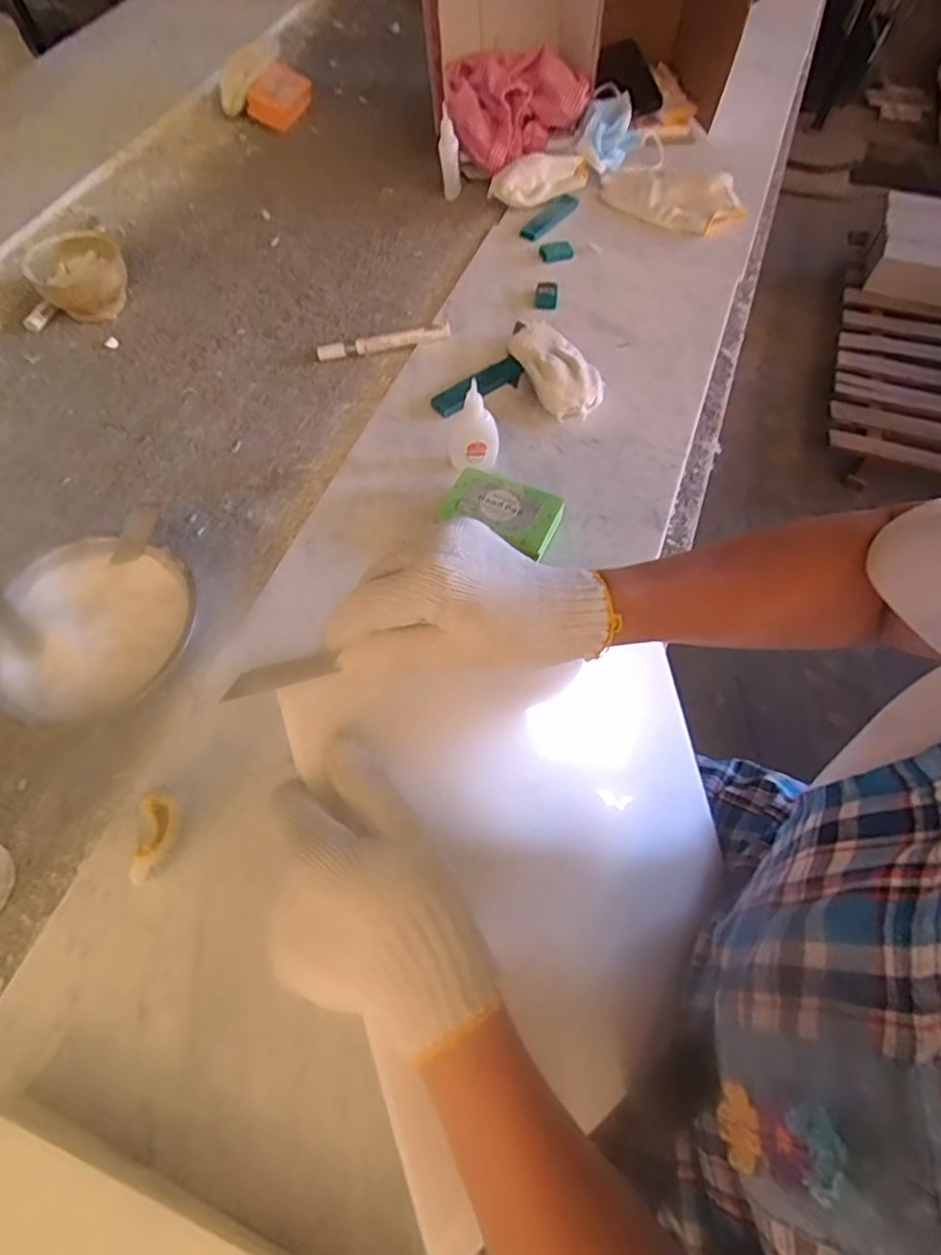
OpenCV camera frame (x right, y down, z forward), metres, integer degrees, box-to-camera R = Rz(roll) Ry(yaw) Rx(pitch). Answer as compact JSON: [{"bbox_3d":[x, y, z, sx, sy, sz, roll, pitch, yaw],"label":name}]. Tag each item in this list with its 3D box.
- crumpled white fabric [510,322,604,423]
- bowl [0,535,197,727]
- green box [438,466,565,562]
[{"bbox_3d":[0.086,-0.263,0.606,0.061,0.027,0.129,-23,64,-11],"label":"crumpled white fabric"},{"bbox_3d":[-0.288,0.004,0.469,0.136,0.048,0.155,20,65,11],"label":"bowl"},{"bbox_3d":[0.028,-0.097,0.520,0.094,0.032,0.057,23,65,13],"label":"green box"}]

